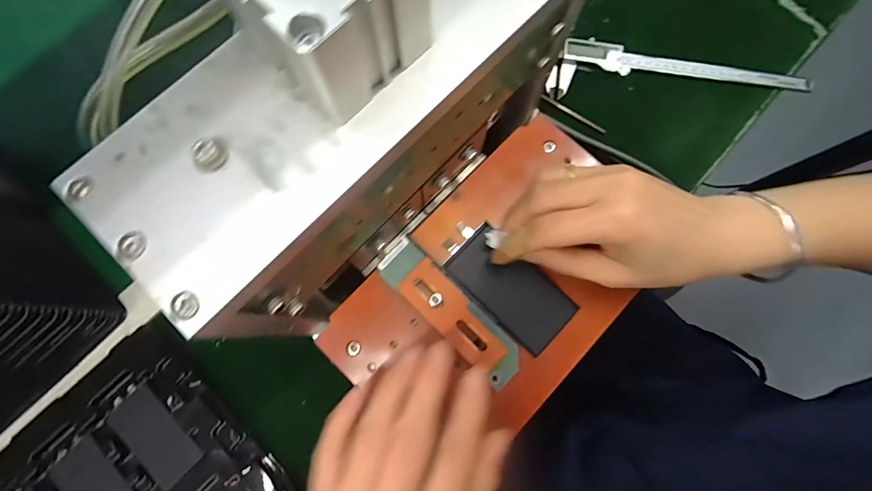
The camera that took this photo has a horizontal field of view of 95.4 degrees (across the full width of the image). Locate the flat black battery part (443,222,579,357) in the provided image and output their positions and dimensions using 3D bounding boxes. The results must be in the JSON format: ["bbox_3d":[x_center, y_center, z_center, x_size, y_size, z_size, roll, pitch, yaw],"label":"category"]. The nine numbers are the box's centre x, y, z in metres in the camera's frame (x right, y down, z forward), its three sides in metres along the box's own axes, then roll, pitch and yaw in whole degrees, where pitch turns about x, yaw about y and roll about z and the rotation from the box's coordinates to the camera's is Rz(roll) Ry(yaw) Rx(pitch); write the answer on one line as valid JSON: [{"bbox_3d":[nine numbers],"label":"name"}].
[{"bbox_3d":[0.050,0.028,0.266,0.083,0.004,0.044,44,81,8],"label":"flat black battery part"}]

